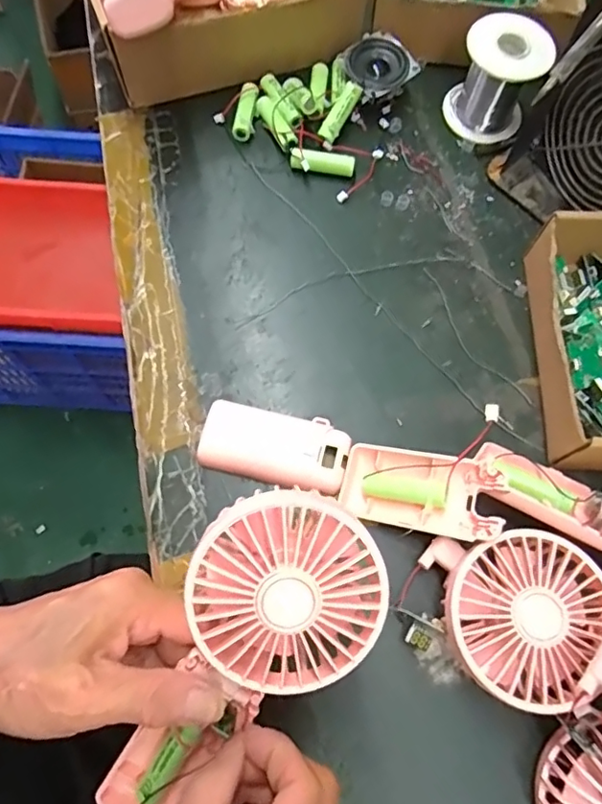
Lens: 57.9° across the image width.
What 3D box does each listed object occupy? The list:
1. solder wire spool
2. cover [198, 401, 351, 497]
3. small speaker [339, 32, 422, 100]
[{"bbox_3d":[0.155,-0.261,0.432,0.062,0.067,0.060,0,70,-1],"label":"solder wire spool"},{"bbox_3d":[-0.017,0.028,0.345,0.092,0.021,0.049,12,71,4],"label":"cover"},{"bbox_3d":[0.064,-0.276,0.455,0.051,0.031,0.046,-26,73,-10],"label":"small speaker"}]

